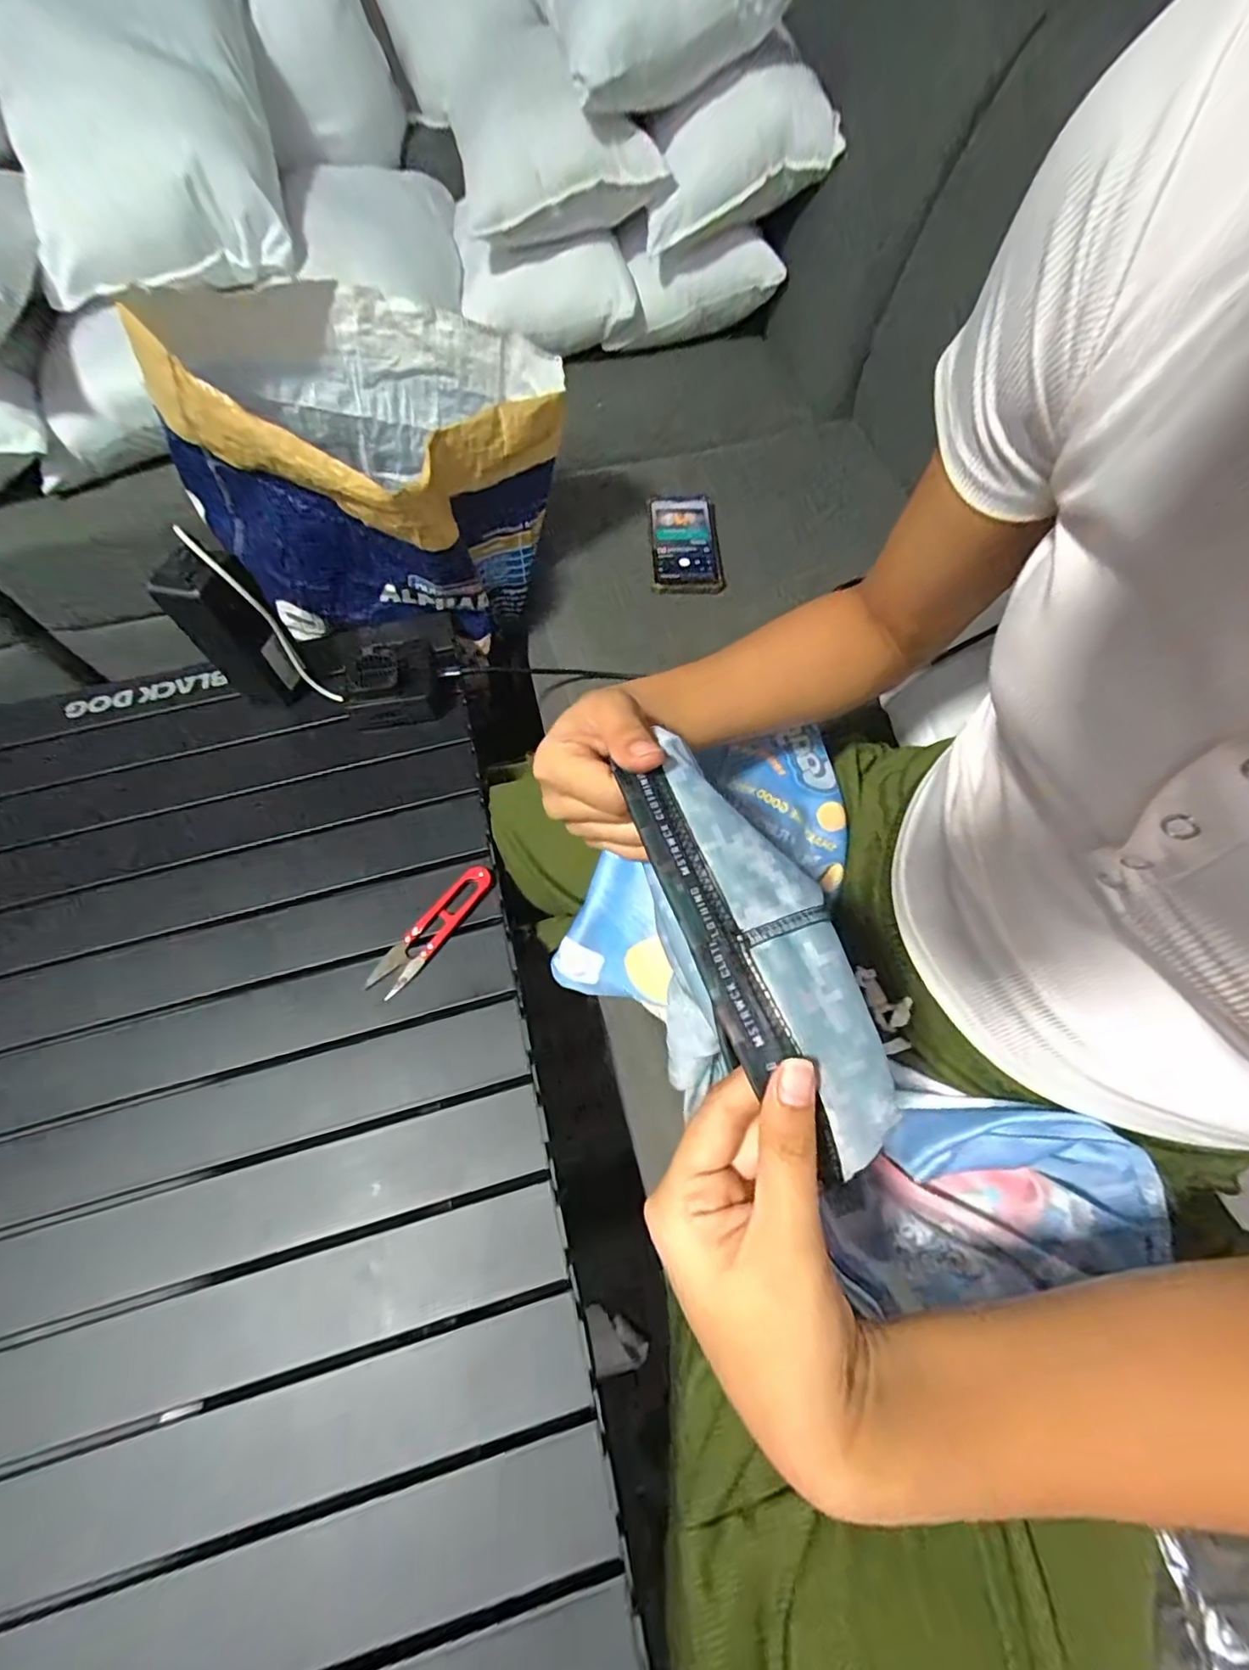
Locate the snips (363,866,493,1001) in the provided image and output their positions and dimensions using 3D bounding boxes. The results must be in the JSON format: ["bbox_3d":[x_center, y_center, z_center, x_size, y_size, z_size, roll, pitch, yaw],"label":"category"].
[{"bbox_3d":[-0.144,0.070,0.447,0.030,0.010,0.116,36,69,18],"label":"snips"}]

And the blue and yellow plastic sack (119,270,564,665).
[{"bbox_3d":[-0.229,-0.350,0.584,0.303,0.245,0.271,13,63,9],"label":"blue and yellow plastic sack"}]

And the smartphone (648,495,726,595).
[{"bbox_3d":[0.072,-0.348,0.697,0.080,0.005,0.168,-1,62,2],"label":"smartphone"}]

